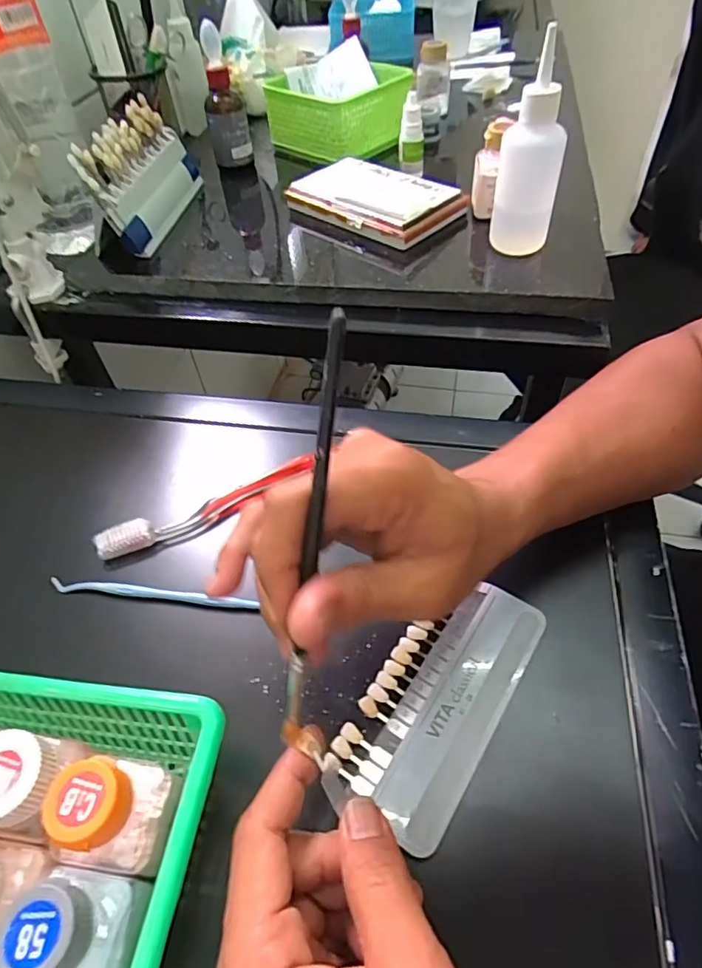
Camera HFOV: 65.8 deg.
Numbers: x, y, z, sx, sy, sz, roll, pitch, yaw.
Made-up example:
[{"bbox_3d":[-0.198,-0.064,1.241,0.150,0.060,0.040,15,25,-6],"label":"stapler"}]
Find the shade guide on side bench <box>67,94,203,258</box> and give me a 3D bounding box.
[{"bbox_3d":[-0.199,-0.294,0.518,0.051,0.087,0.177,3,51,6],"label":"shade guide on side bench"}]

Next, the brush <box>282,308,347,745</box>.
[{"bbox_3d":[-0.015,0.028,0.204,0.007,0.181,0.007,16,26,16],"label":"brush"}]

